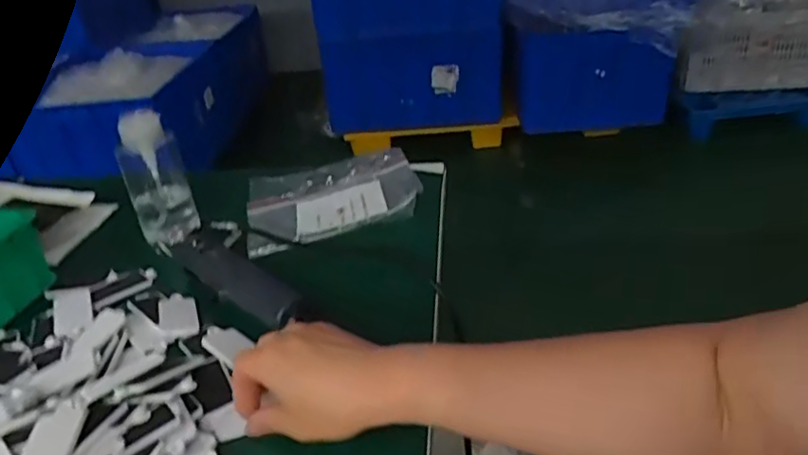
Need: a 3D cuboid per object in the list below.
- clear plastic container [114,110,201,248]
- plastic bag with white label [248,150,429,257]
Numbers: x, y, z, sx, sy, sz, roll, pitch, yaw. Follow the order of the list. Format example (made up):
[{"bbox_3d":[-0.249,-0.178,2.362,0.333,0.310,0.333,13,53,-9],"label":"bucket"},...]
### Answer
[{"bbox_3d":[-0.271,-0.059,0.664,0.059,0.138,0.030,-24,36,-26],"label":"clear plastic container"},{"bbox_3d":[-0.085,-0.038,0.715,0.194,0.032,0.173,-12,32,-9],"label":"plastic bag with white label"}]

